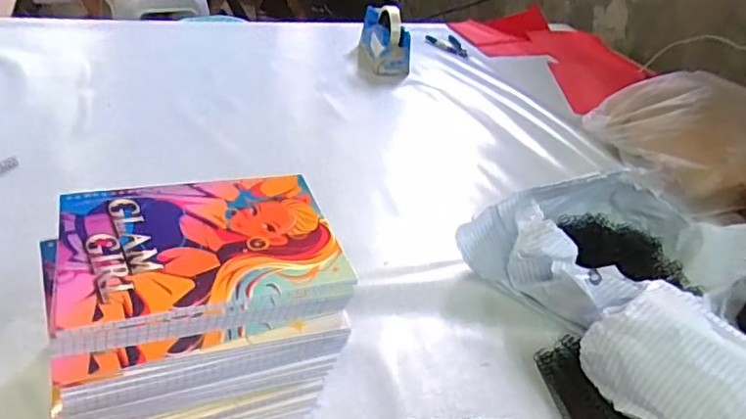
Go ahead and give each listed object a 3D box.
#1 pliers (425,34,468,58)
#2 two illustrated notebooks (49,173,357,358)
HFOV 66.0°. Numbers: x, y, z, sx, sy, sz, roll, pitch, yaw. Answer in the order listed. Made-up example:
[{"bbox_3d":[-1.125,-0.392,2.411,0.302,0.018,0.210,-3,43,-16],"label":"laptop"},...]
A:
[{"bbox_3d":[0.169,-0.379,1.321,0.073,0.009,0.118,-2,34,-14],"label":"pliers"},{"bbox_3d":[-0.129,0.031,0.438,0.194,0.029,0.148,-7,36,-21],"label":"two illustrated notebooks"}]

